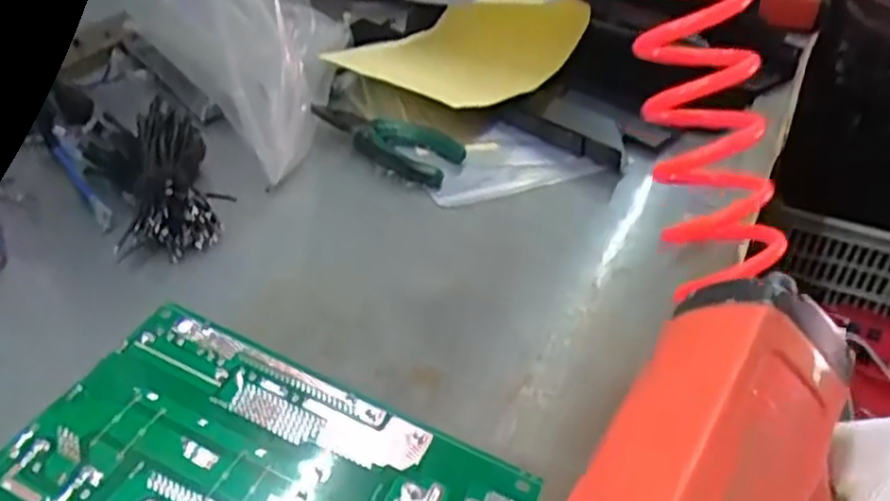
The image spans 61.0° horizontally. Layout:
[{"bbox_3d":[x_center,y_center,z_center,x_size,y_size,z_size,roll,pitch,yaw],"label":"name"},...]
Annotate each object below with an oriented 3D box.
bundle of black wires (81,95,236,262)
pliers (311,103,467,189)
[{"bbox_3d":[-0.210,-0.057,0.548,0.085,0.051,0.153,-16,42,-23],"label":"bundle of black wires"},{"bbox_3d":[-0.050,-0.092,0.626,0.134,0.025,0.049,25,43,25],"label":"pliers"}]

